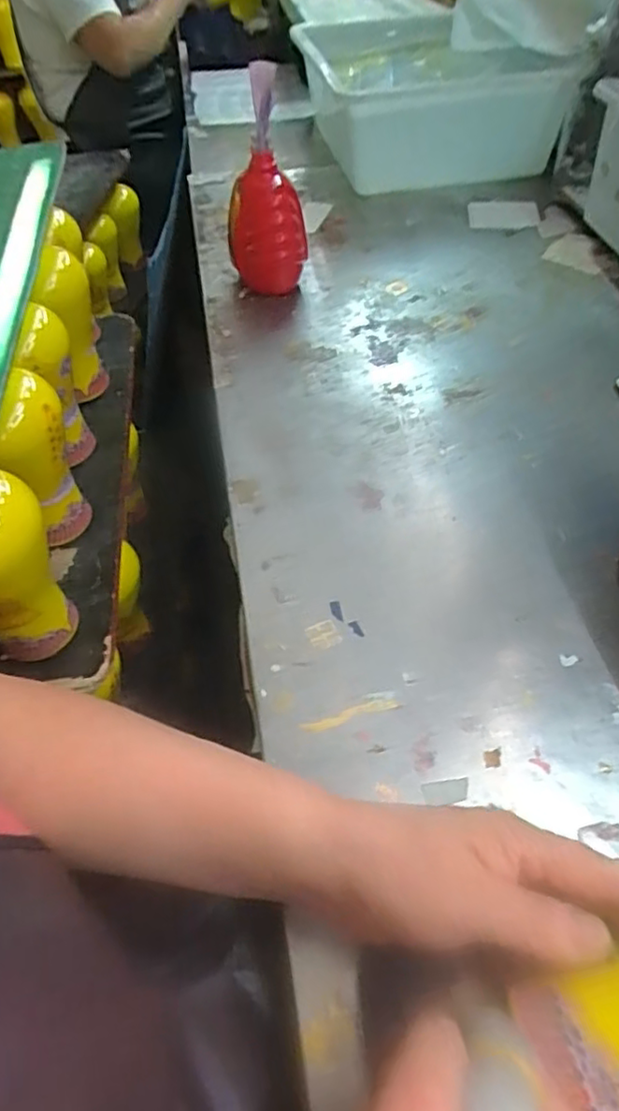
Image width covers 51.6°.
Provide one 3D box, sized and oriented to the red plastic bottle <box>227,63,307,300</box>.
[{"bbox_3d":[-0.053,-0.400,0.709,0.085,0.231,0.099,-8,50,-2],"label":"red plastic bottle"}]

